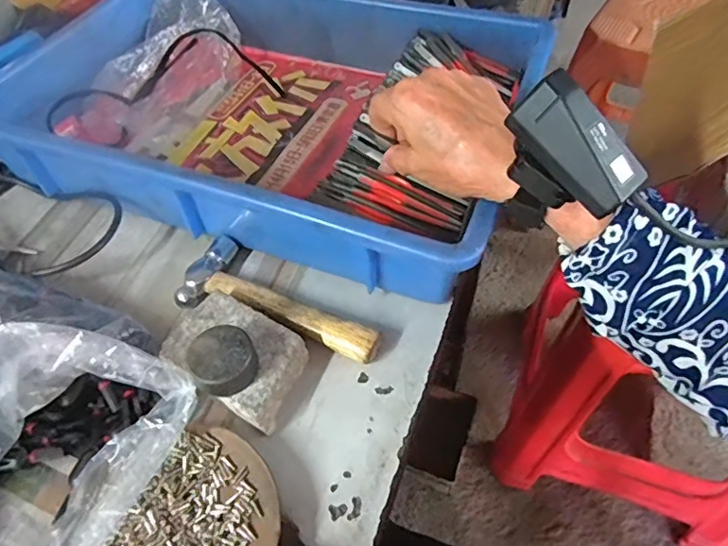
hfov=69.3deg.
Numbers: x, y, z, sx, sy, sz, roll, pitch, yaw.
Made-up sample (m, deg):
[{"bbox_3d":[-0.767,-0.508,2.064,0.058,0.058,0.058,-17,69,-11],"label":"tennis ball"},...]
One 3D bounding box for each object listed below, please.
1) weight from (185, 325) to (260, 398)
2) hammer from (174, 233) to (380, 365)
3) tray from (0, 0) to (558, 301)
[{"bbox_3d":[-0.083,0.053,0.314,0.037,0.023,0.035,-2,52,3],"label":"weight"},{"bbox_3d":[-0.059,0.014,0.376,0.157,0.019,0.061,15,55,15],"label":"hammer"},{"bbox_3d":[-0.084,-0.152,0.459,0.437,0.074,0.285,16,55,16],"label":"tray"}]

